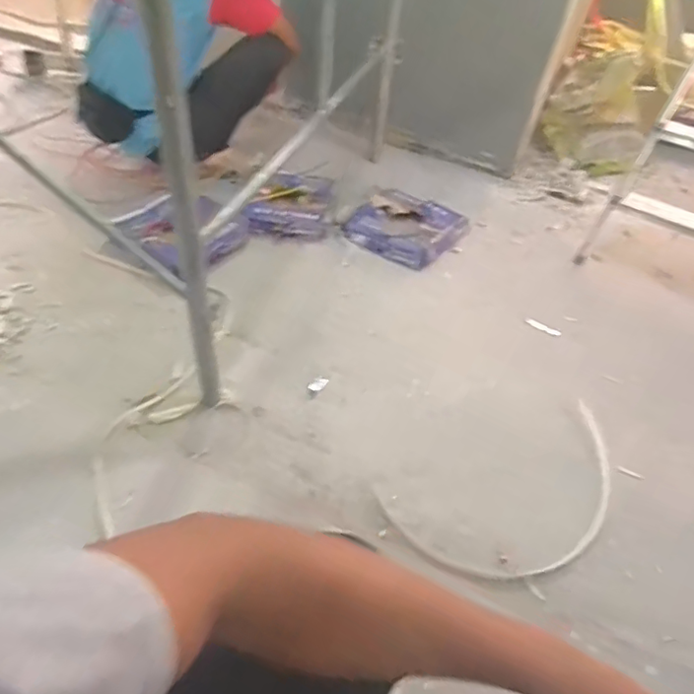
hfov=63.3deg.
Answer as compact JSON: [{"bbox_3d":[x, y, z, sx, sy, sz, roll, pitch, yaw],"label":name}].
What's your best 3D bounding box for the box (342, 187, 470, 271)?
[{"bbox_3d":[0.179,-0.359,1.627,0.288,0.047,0.280,30,55,19],"label":"box"}]

